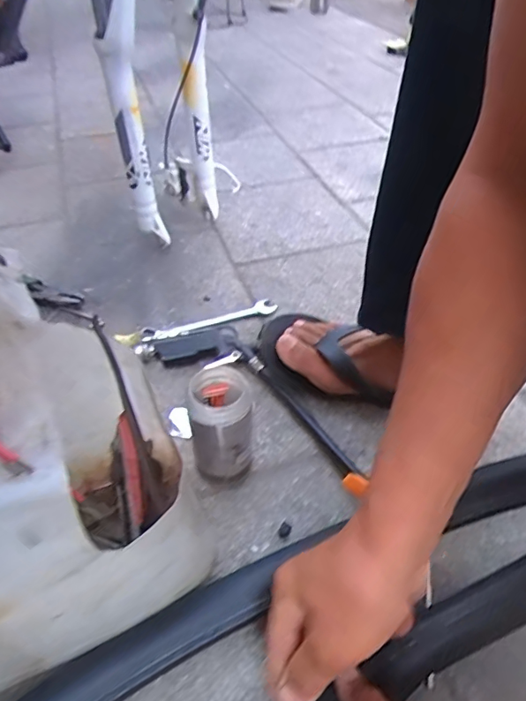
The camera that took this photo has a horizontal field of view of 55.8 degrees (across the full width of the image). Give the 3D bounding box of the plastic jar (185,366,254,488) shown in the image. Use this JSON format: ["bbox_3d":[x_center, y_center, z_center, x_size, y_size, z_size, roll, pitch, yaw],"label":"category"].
[{"bbox_3d":[-0.039,0.078,0.484,0.057,0.124,0.059,0,43,0],"label":"plastic jar"}]

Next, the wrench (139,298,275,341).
[{"bbox_3d":[-0.070,-0.040,0.674,0.187,0.011,0.036,-16,46,-15],"label":"wrench"}]

